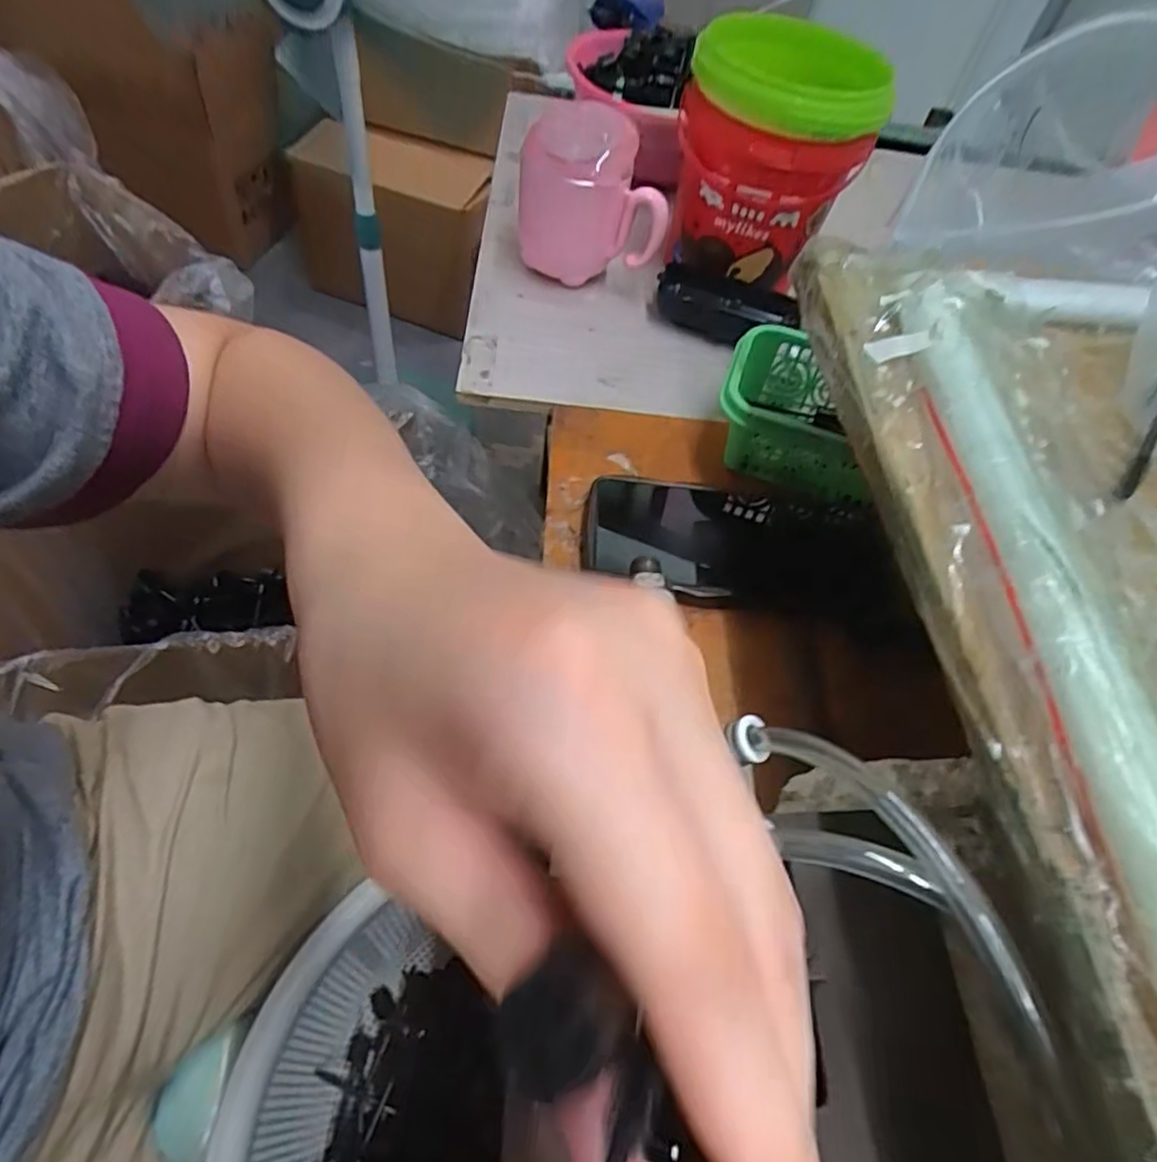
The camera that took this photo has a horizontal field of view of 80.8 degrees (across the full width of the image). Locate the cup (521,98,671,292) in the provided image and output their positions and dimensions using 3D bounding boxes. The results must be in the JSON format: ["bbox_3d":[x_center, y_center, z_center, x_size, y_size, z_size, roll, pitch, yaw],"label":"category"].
[{"bbox_3d":[0.010,-0.276,0.496,0.103,0.100,0.066,7,54,-4],"label":"cup"}]

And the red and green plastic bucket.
[{"bbox_3d":[0.135,-0.304,0.494,0.120,0.146,0.126,2,57,-3],"label":"red and green plastic bucket"}]

